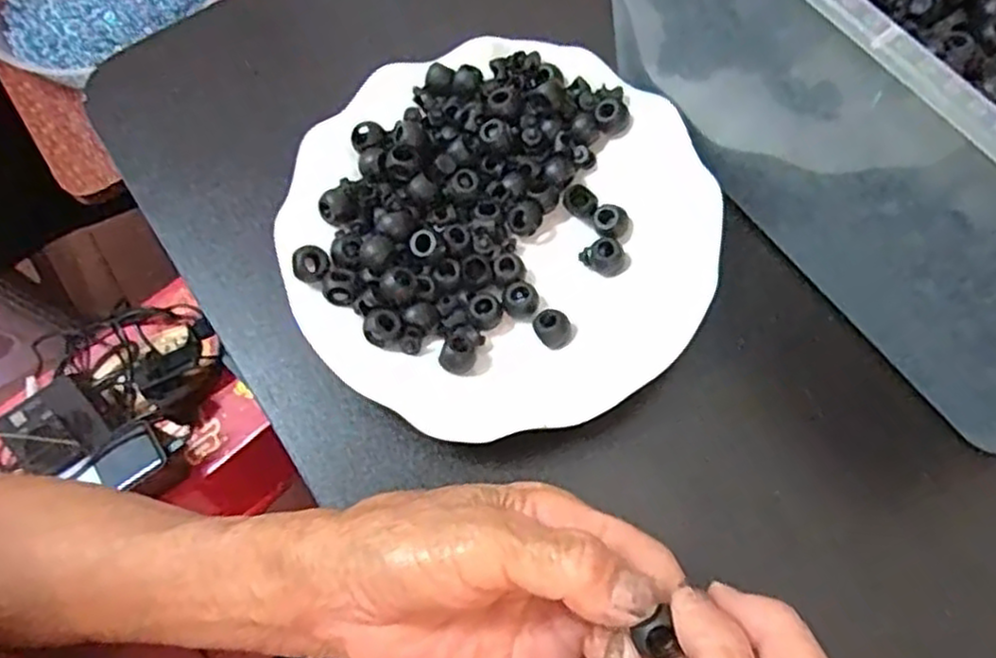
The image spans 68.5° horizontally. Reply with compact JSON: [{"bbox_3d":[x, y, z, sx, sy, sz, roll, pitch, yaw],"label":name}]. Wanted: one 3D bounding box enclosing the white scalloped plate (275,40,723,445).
[{"bbox_3d":[0.003,-0.044,0.319,0.182,0.026,0.171,0,70,0],"label":"white scalloped plate"}]

